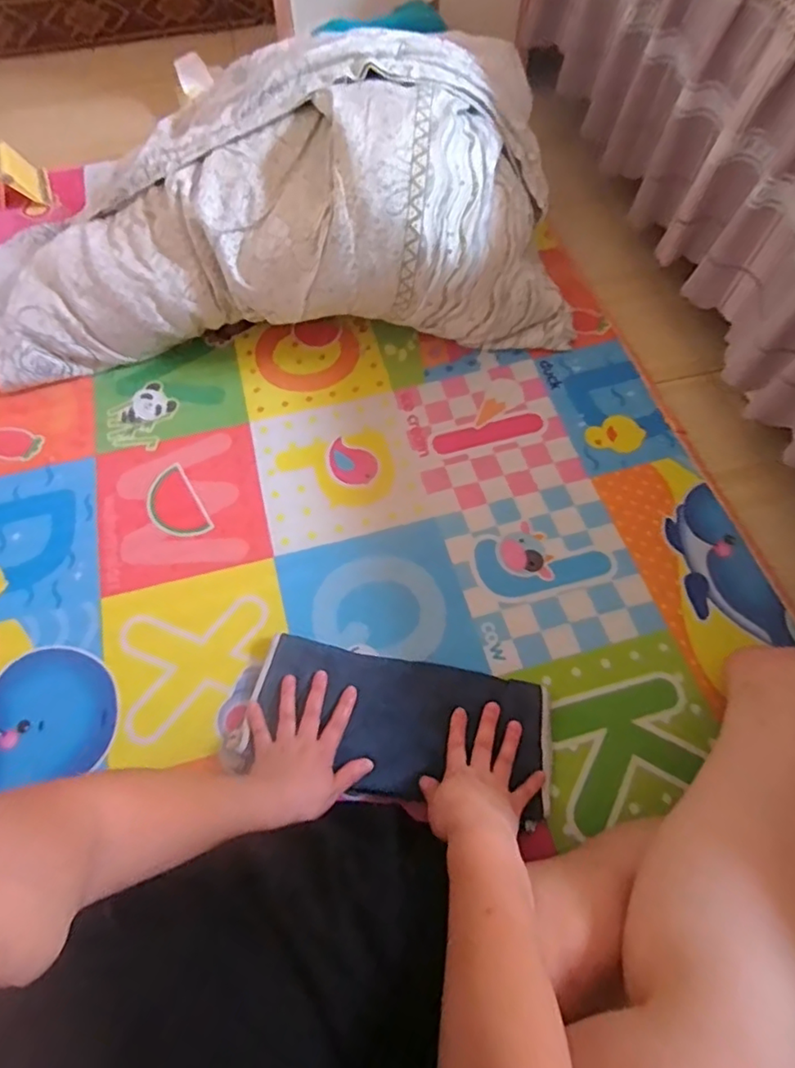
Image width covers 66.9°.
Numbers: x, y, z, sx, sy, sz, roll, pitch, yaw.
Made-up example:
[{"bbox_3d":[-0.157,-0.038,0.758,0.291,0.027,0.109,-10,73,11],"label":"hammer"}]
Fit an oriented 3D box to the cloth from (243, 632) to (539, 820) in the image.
[{"bbox_3d":[0.000,0.199,0.637,0.311,0.031,0.144,12,64,7],"label":"cloth"}]

